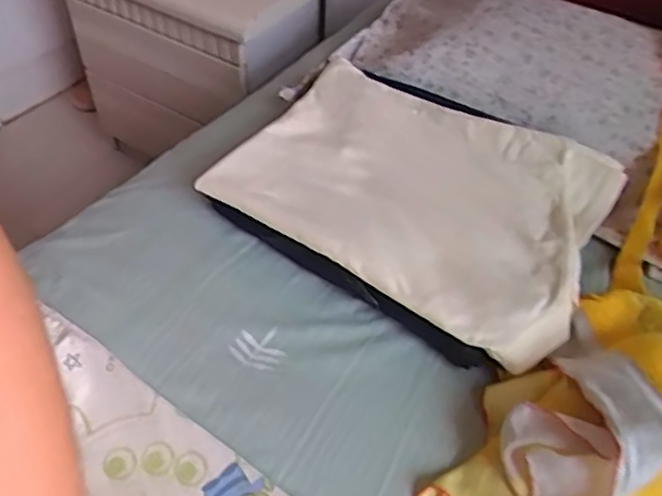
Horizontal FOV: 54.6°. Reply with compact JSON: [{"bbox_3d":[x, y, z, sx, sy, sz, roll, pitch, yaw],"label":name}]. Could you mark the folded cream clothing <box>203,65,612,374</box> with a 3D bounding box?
[{"bbox_3d":[0.079,-0.057,0.606,0.338,0.045,0.242,25,50,19],"label":"folded cream clothing"}]

